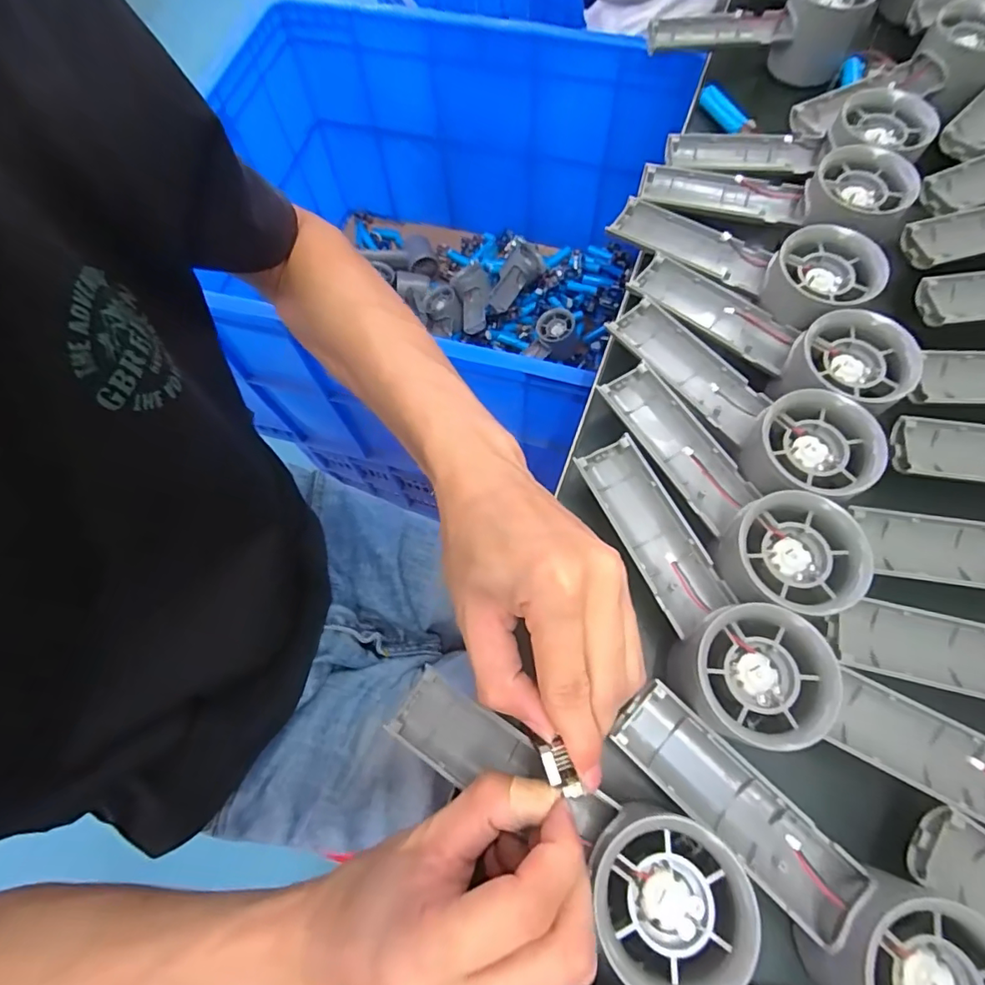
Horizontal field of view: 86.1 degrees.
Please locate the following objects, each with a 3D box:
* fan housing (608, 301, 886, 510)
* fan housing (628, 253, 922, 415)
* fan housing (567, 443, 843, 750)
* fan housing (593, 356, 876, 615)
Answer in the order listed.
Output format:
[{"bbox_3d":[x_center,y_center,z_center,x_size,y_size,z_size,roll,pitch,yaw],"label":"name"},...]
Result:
[{"bbox_3d":[0.131,-0.053,0.290,0.055,0.030,0.158,-35,58,-11],"label":"fan housing"},{"bbox_3d":[0.153,-0.093,0.307,0.159,0.028,0.052,37,74,28],"label":"fan housing"},{"bbox_3d":[0.095,0.046,0.264,0.057,0.048,0.157,-22,57,-6],"label":"fan housing"},{"bbox_3d":[0.115,-0.007,0.273,0.053,0.032,0.156,-28,57,-8],"label":"fan housing"}]

